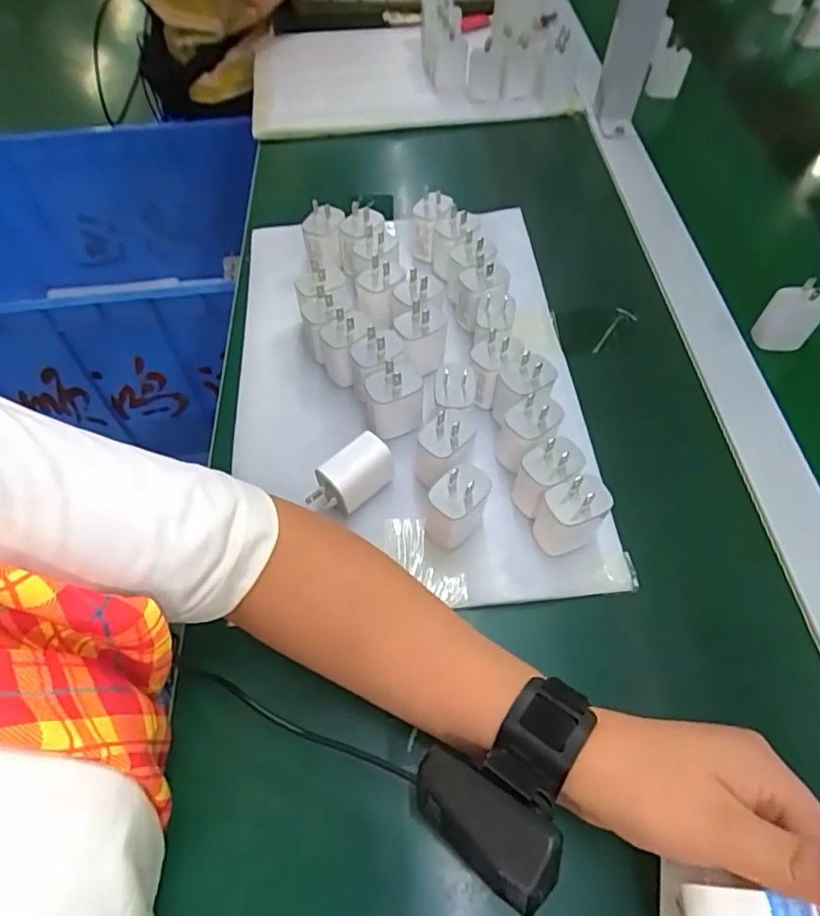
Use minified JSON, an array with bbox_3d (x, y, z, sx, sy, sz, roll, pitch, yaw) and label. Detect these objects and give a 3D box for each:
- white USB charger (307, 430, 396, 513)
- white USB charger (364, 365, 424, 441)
[{"bbox_3d":[-0.040,0.015,0.394,0.062,0.041,0.029,-32,62,-19],"label":"white USB charger"},{"bbox_3d":[-0.011,-0.044,0.430,0.040,0.061,0.037,-8,57,-5],"label":"white USB charger"}]

